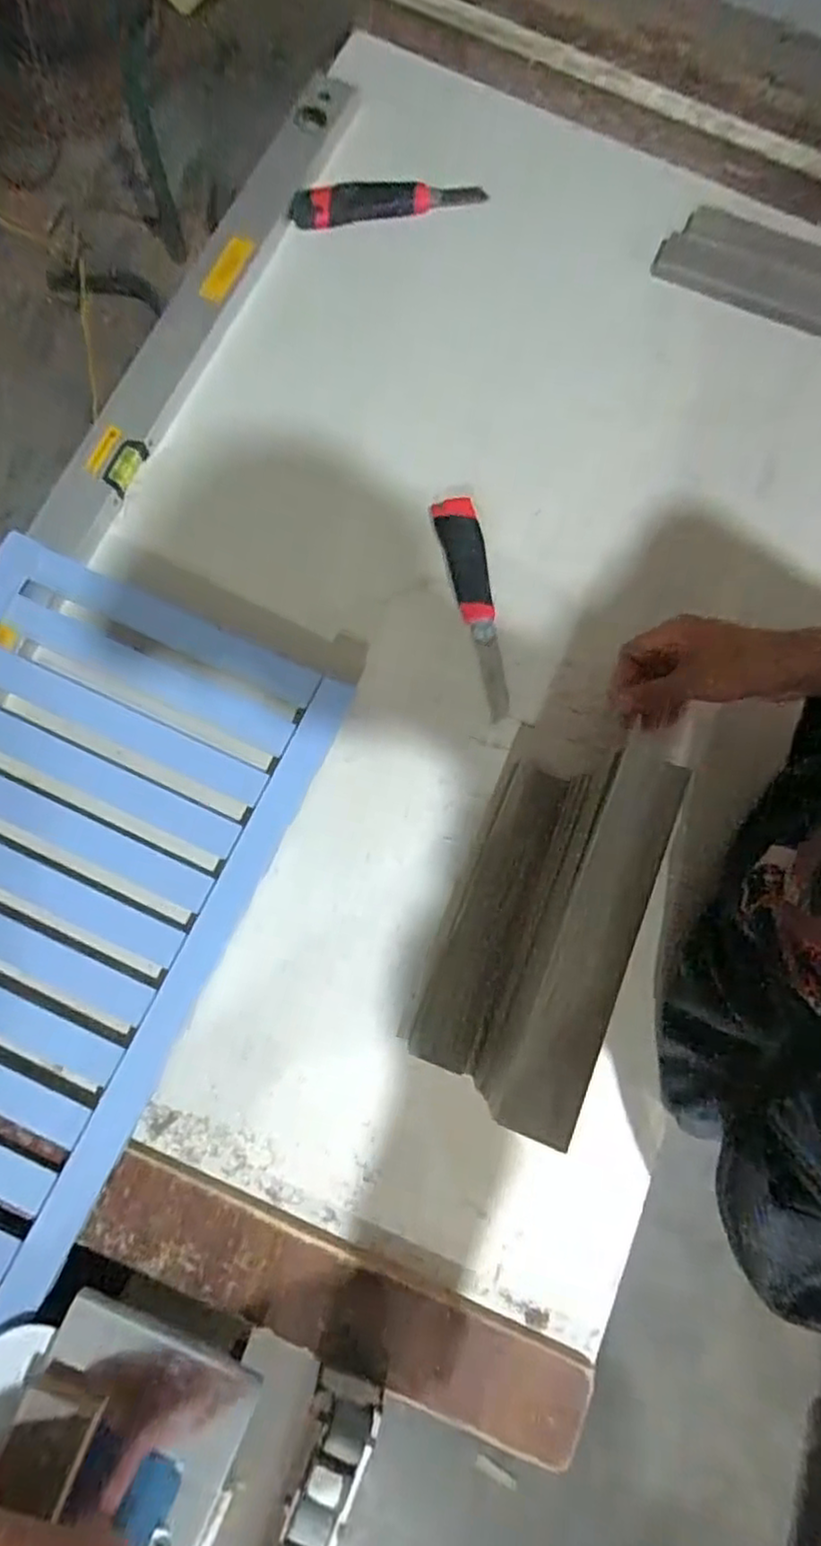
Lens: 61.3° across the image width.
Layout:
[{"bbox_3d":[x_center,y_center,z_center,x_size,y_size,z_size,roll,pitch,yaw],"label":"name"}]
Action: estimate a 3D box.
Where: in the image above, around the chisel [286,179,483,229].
[{"bbox_3d":[-0.022,-0.586,0.709,0.202,0.032,0.027,-9,78,-3],"label":"chisel"}]

